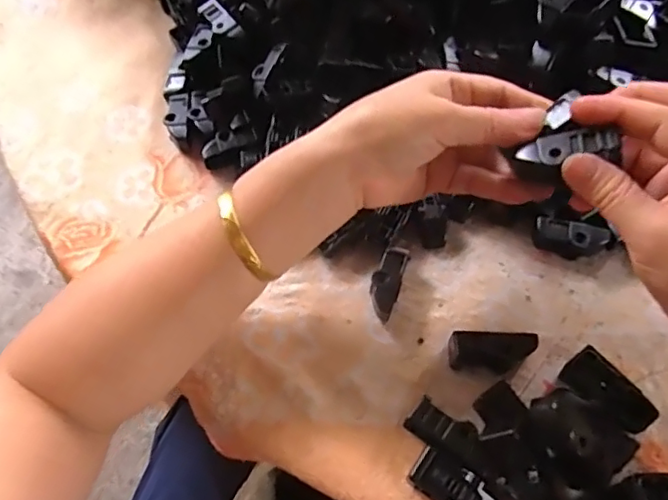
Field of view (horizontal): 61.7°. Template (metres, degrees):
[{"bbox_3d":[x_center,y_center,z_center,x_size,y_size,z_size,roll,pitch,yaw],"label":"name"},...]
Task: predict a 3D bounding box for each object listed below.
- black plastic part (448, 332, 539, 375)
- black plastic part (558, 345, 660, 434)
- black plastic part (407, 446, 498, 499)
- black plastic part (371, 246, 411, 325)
[{"bbox_3d":[0.093,0.060,0.327,0.049,0.019,0.018,2,61,3],"label":"black plastic part"},{"bbox_3d":[0.154,0.078,0.312,0.025,0.013,0.048,-41,67,-19],"label":"black plastic part"},{"bbox_3d":[0.065,0.126,0.291,0.050,0.013,0.022,35,67,5],"label":"black plastic part"},{"bbox_3d":[0.034,0.020,0.350,0.017,0.015,0.046,15,78,10],"label":"black plastic part"}]

